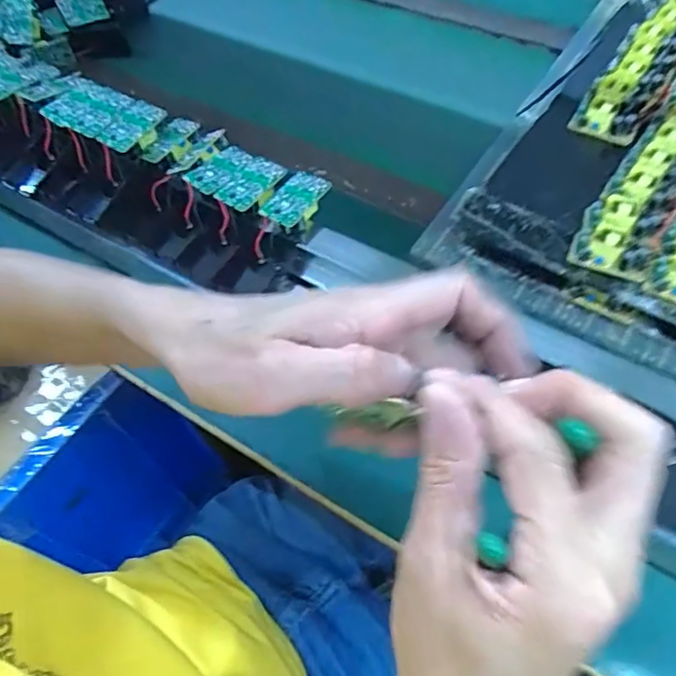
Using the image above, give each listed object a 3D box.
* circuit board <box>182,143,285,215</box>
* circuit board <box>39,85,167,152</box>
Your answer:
[{"bbox_3d":[-0.094,-0.150,0.534,0.074,0.010,0.061,32,65,22],"label":"circuit board"},{"bbox_3d":[-0.235,-0.221,0.565,0.114,0.011,0.057,23,69,15],"label":"circuit board"}]

